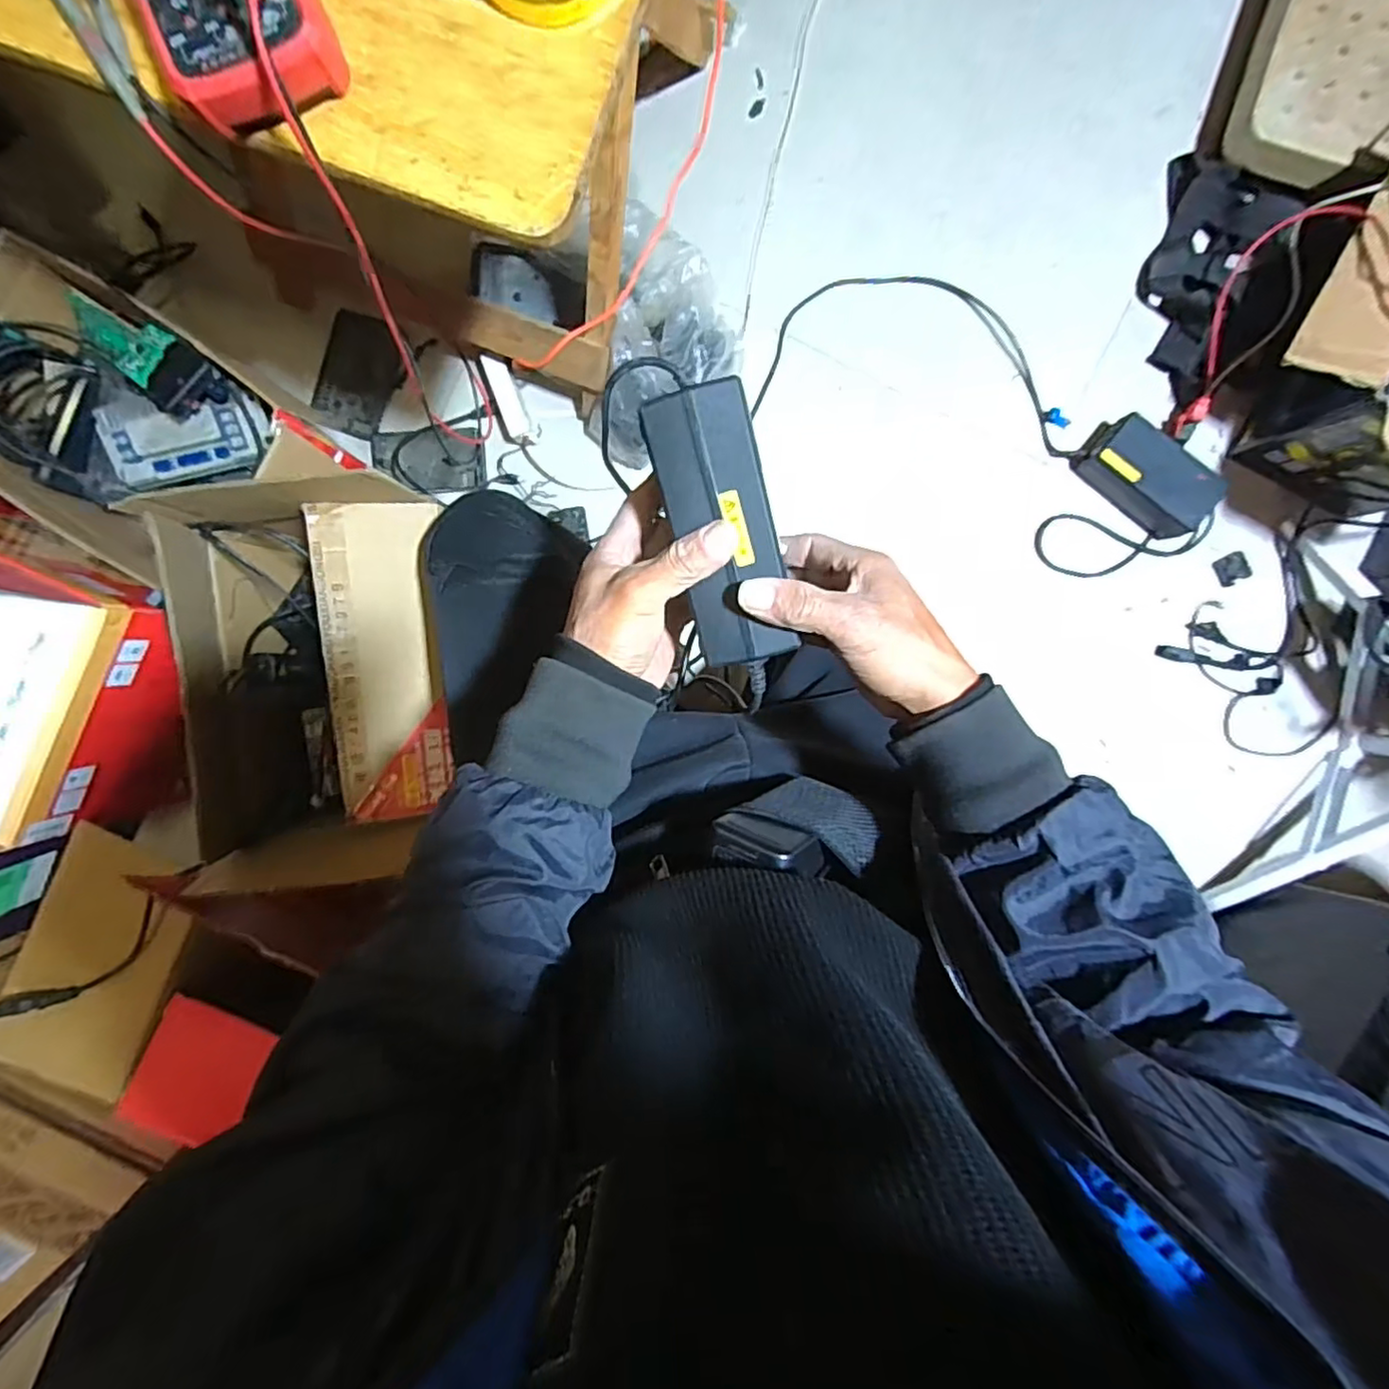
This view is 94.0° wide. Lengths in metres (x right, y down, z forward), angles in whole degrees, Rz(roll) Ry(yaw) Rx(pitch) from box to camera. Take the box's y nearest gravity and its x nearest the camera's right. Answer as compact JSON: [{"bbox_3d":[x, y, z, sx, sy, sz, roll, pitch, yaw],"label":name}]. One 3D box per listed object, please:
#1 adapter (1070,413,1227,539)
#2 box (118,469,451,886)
[{"bbox_3d":[0.619,-0.298,0.884,0.180,0.058,0.096,37,94,-1],"label":"adapter"},{"bbox_3d":[-0.360,-0.010,0.658,0.236,0.211,0.360,-10,93,2],"label":"box"}]

